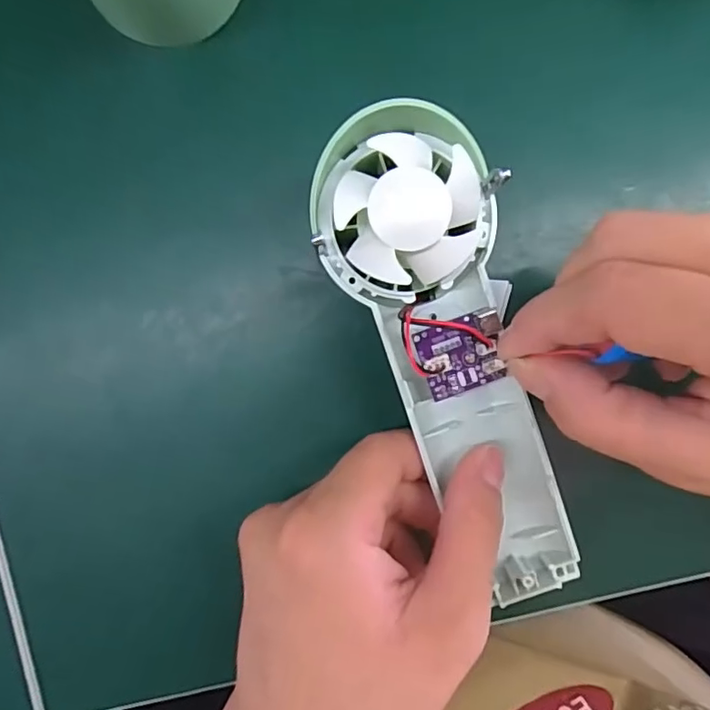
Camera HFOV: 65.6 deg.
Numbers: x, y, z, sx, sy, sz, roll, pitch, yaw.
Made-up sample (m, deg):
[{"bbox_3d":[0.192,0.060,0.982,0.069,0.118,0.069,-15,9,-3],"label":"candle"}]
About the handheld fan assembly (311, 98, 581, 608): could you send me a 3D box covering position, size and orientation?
[{"bbox_3d":[0.037,0.002,0.192,0.057,0.025,0.172,-23,102,-2],"label":"handheld fan assembly"}]

